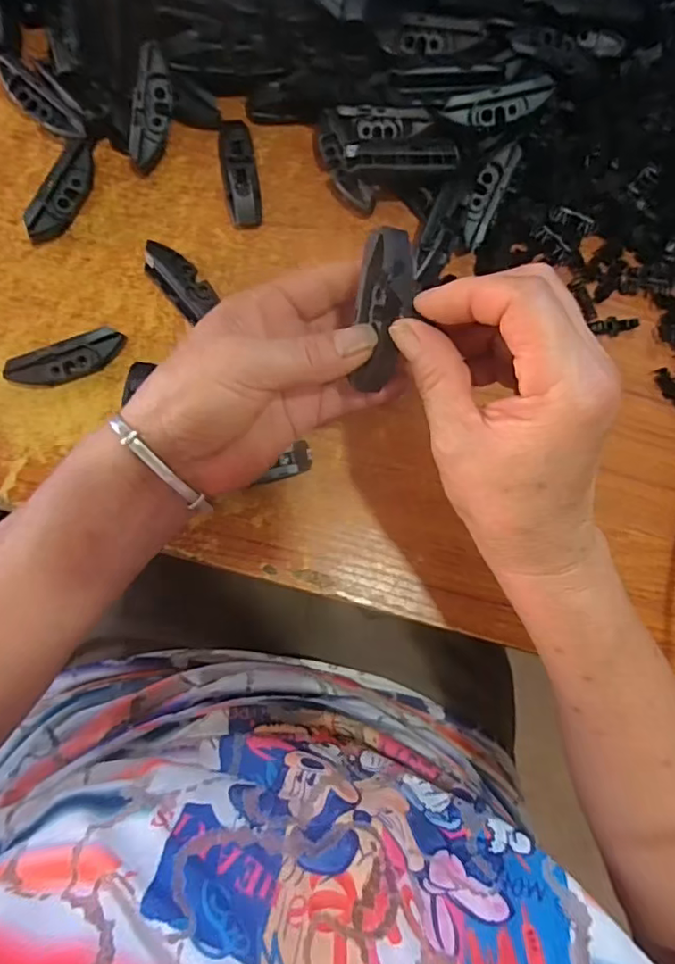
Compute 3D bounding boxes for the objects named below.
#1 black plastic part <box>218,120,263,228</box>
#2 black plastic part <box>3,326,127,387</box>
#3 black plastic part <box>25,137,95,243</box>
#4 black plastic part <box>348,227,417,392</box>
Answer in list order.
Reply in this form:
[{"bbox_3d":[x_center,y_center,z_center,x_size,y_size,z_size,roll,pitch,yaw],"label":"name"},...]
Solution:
[{"bbox_3d":[-0.064,-0.207,0.376,0.023,0.018,0.076,-9,84,-6],"label":"black plastic part"},{"bbox_3d":[-0.163,-0.072,0.348,0.069,0.025,0.019,-24,86,-7],"label":"black plastic part"},{"bbox_3d":[-0.171,-0.182,0.361,0.020,0.023,0.069,21,82,-3],"label":"black plastic part"},{"bbox_3d":[0.021,-0.079,0.255,0.021,0.026,0.070,5,92,-5],"label":"black plastic part"}]

